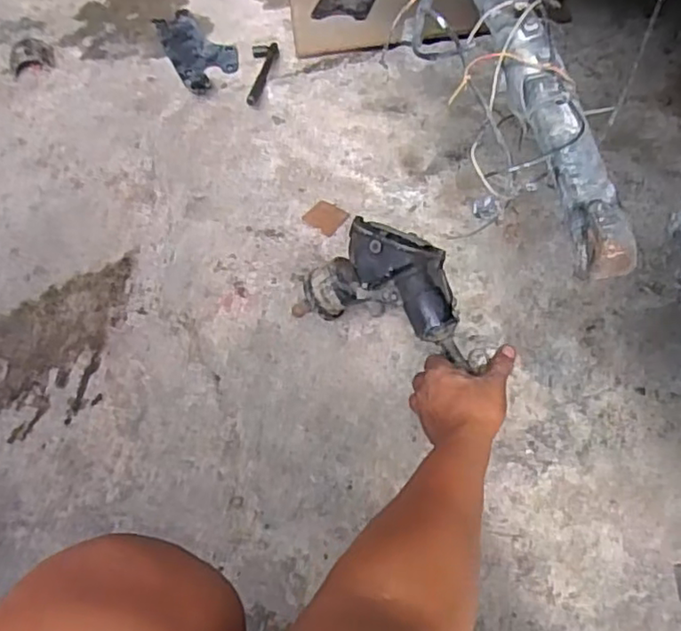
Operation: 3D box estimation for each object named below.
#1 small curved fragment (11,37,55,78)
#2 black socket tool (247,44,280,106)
[{"bbox_3d":[-0.586,-0.495,1.176,0.078,0.025,0.088,-21,58,-11],"label":"small curved fragment"},{"bbox_3d":[-0.143,-0.420,1.077,0.050,0.026,0.231,1,42,3],"label":"black socket tool"}]

